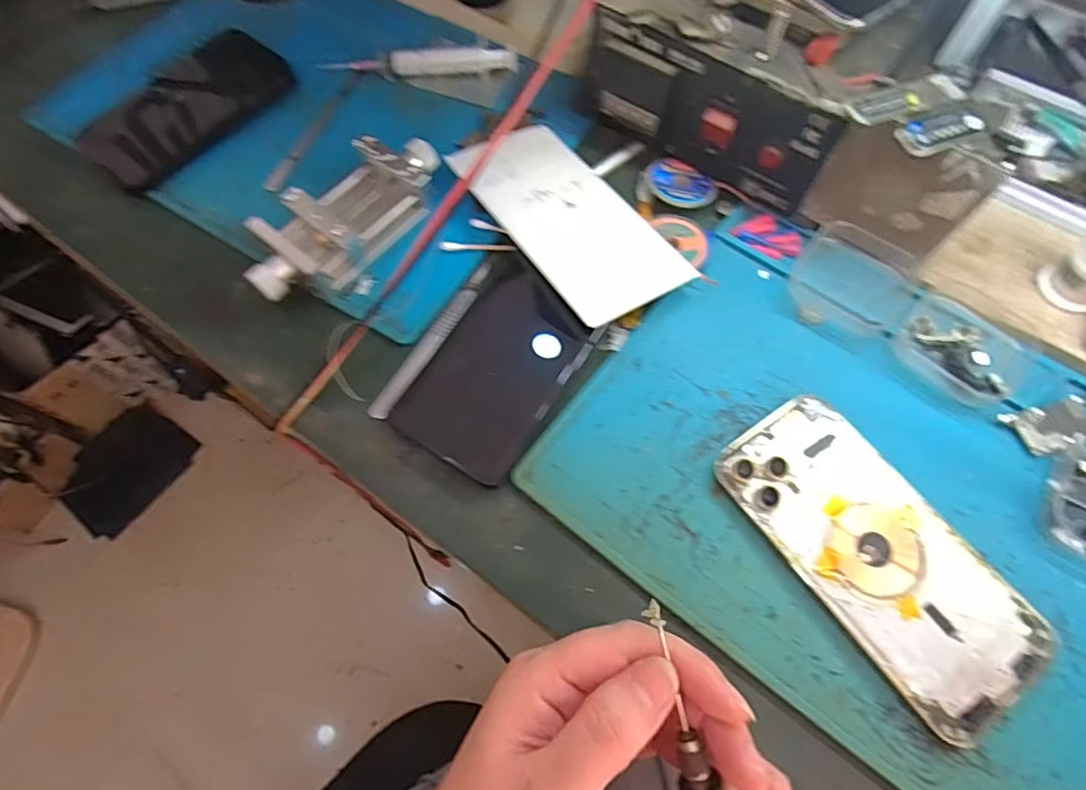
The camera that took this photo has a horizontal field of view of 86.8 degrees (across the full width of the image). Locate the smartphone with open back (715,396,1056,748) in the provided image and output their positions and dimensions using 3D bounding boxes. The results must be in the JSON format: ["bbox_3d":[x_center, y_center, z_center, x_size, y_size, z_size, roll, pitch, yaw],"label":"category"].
[{"bbox_3d":[0.163,0.078,0.286,0.075,0.009,0.160,-33,70,-13],"label":"smartphone with open back"}]

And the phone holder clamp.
[{"bbox_3d":[-0.120,-0.110,0.355,0.053,0.031,0.136,38,72,16],"label":"phone holder clamp"}]

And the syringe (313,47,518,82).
[{"bbox_3d":[-0.090,-0.251,0.427,0.143,0.020,0.018,5,67,3],"label":"syringe"}]

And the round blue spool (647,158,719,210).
[{"bbox_3d":[0.092,-0.142,0.382,0.043,0.008,0.040,0,67,1],"label":"round blue spool"}]

